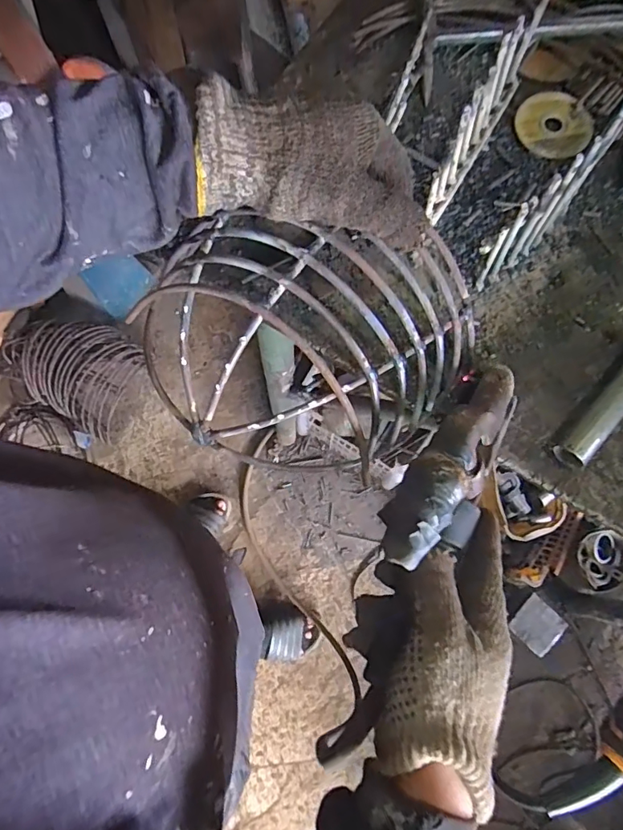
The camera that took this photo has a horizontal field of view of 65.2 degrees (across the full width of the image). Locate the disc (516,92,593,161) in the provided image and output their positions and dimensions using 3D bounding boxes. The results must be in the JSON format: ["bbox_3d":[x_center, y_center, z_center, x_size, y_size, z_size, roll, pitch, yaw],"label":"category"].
[{"bbox_3d":[0.224,-0.270,0.454,0.061,0.004,0.068,-26,79,0],"label":"disc"}]

